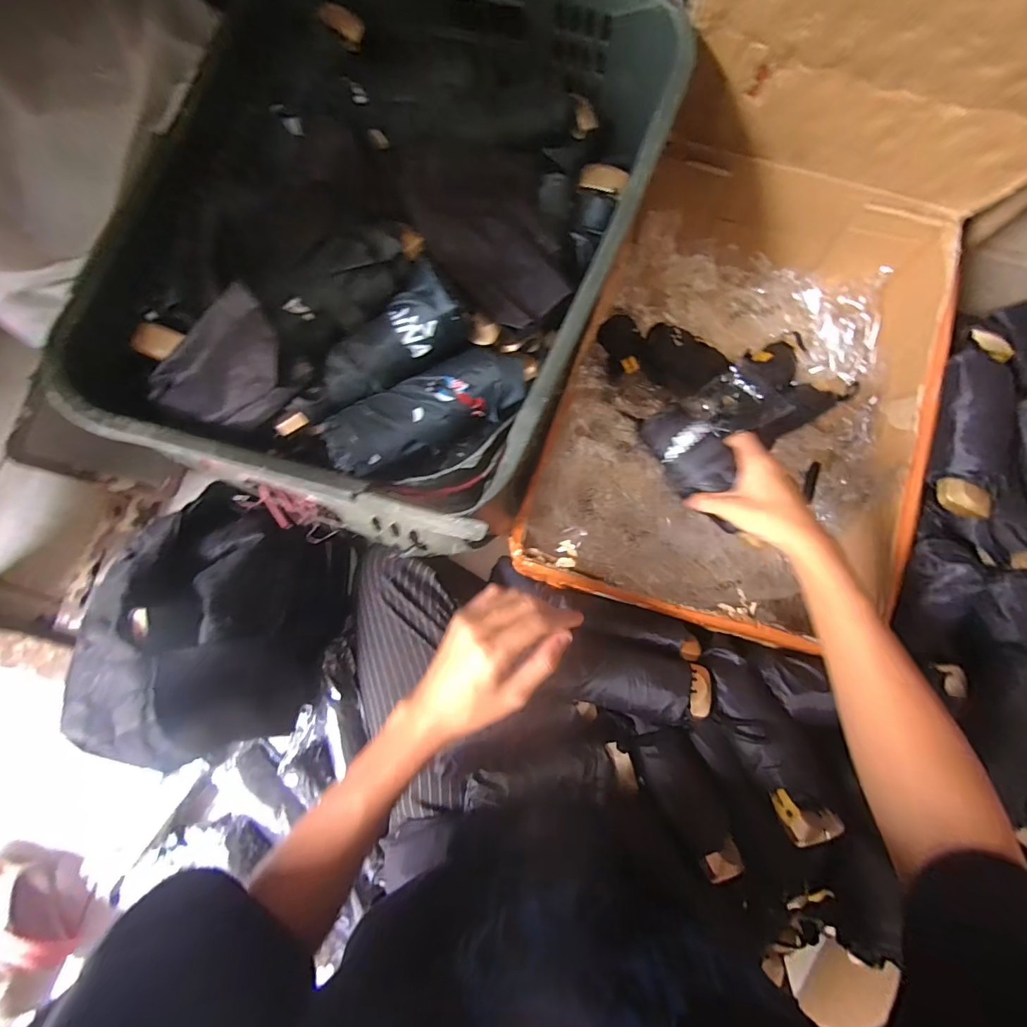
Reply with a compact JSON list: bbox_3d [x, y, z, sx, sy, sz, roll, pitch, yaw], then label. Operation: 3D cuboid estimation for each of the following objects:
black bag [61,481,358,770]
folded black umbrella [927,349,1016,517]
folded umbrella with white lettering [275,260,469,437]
[{"bbox_3d":[-0.316,0.116,0.495,0.202,0.151,0.257,18,80,5],"label":"black bag"},{"bbox_3d":[0.467,-0.079,0.464,0.060,0.047,0.171,19,80,5],"label":"folded black umbrella"},{"bbox_3d":[-0.114,-0.118,0.339,0.154,0.039,0.060,-29,80,-4],"label":"folded umbrella with white lettering"}]

